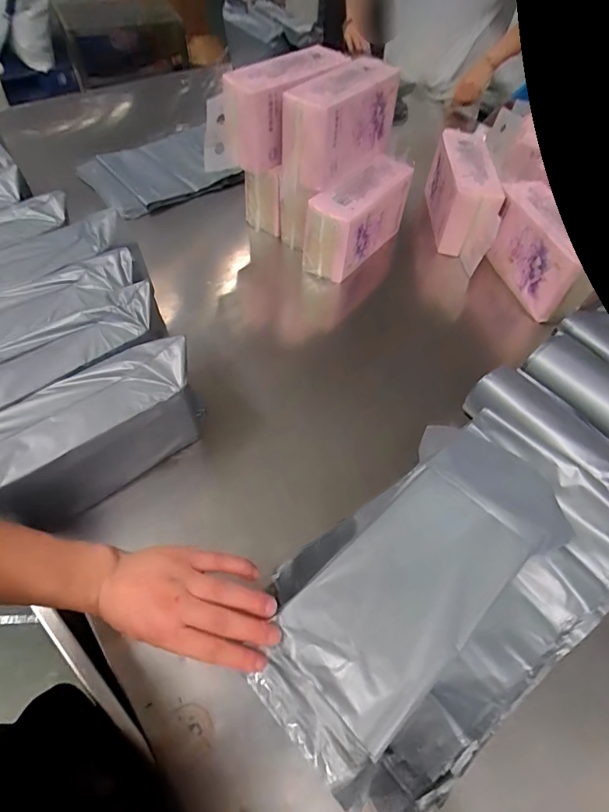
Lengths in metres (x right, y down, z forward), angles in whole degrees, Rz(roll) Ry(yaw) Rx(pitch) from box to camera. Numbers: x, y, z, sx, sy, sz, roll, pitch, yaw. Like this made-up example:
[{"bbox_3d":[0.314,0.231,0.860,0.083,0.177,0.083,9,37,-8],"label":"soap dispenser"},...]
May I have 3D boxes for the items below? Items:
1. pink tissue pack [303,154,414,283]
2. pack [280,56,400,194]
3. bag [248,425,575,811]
[{"bbox_3d":[0.103,-0.359,0.849,0.099,0.126,0.243,31,59,16],"label":"pink tissue pack"},{"bbox_3d":[0.070,-0.515,0.820,0.110,0.140,0.273,29,59,15],"label":"pack"},{"bbox_3d":[0.111,0.150,0.422,0.314,0.035,0.151,-37,64,-19],"label":"bag"}]

